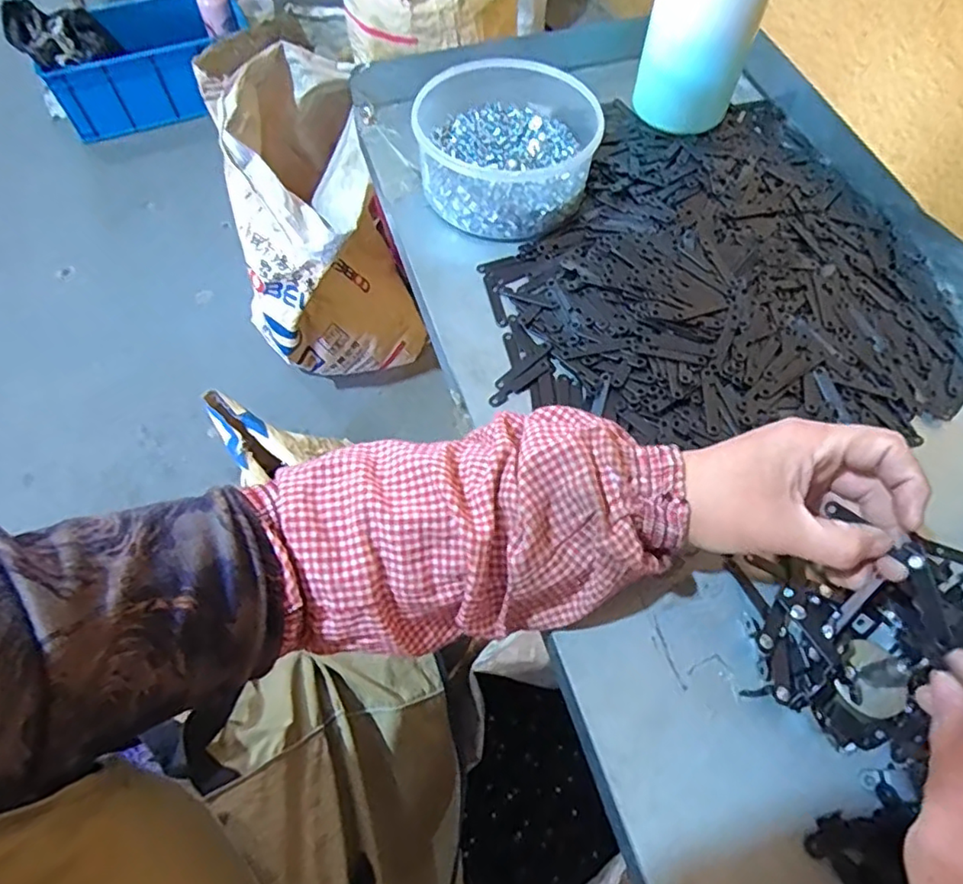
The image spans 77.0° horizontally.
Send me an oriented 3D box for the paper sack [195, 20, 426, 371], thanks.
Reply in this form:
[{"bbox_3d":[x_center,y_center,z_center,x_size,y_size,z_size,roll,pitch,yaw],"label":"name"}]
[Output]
[{"bbox_3d":[-0.328,-0.374,1.214,0.276,0.588,0.351,-22,65,-12],"label":"paper sack"}]

